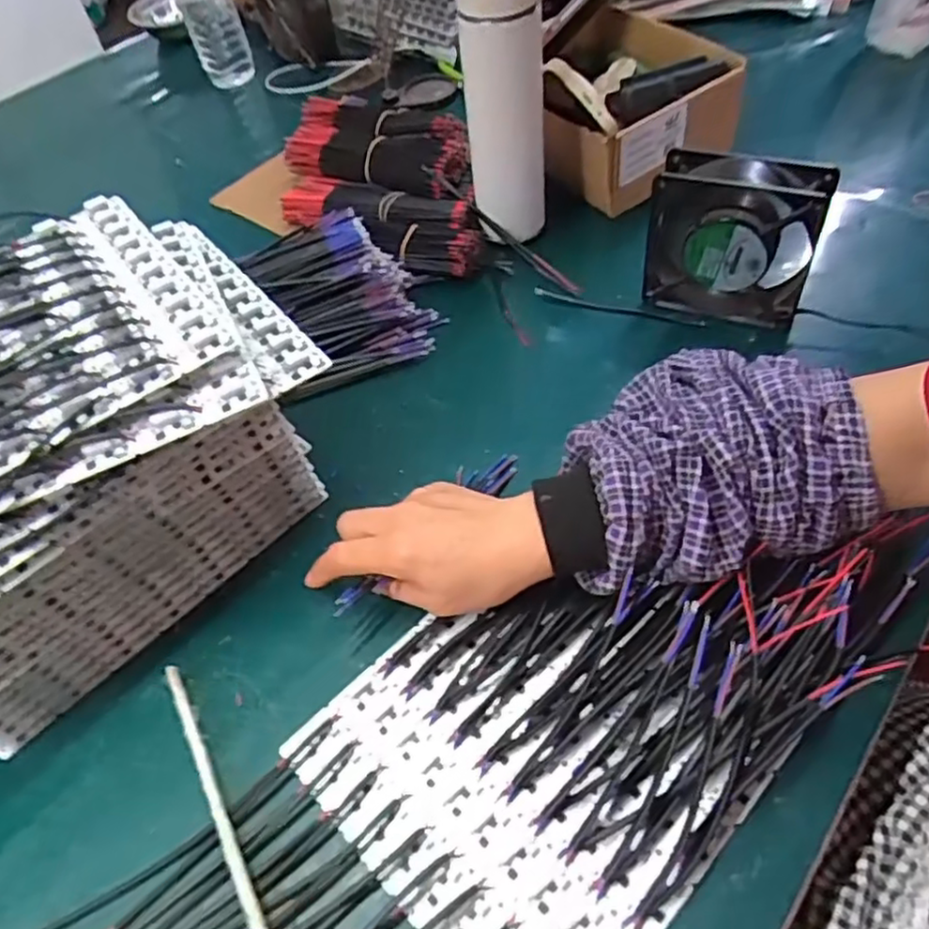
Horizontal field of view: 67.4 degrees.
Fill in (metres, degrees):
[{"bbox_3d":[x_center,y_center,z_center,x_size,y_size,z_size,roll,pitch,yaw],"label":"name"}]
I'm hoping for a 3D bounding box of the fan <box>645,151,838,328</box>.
[{"bbox_3d":[0.205,-0.171,0.534,0.121,0.111,0.047,19,56,20],"label":"fan"}]

